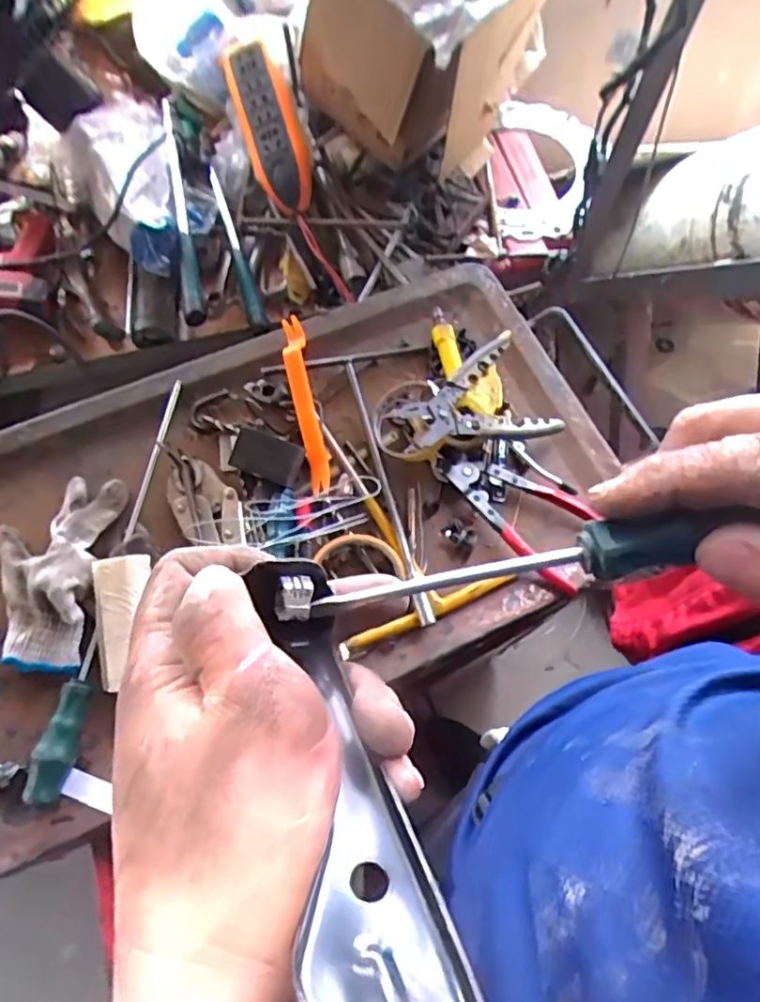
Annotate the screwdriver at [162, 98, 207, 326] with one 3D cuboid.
[{"bbox_3d":[-0.271,-0.396,0.840,0.023,0.035,0.410,-13,69,-6],"label":"screwdriver"}]

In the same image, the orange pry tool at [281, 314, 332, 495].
[{"bbox_3d":[-0.077,-0.103,0.644,0.026,0.027,0.203,-11,69,-5],"label":"orange pry tool"}]

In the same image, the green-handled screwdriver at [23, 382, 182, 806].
[{"bbox_3d":[-0.244,0.061,0.574,0.027,0.029,0.395,7,68,2],"label":"green-handled screwdriver"}]

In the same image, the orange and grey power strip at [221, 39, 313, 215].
[{"bbox_3d":[-0.153,-0.525,0.872,0.074,0.059,0.250,-21,93,-9],"label":"orange and grey power strip"}]

